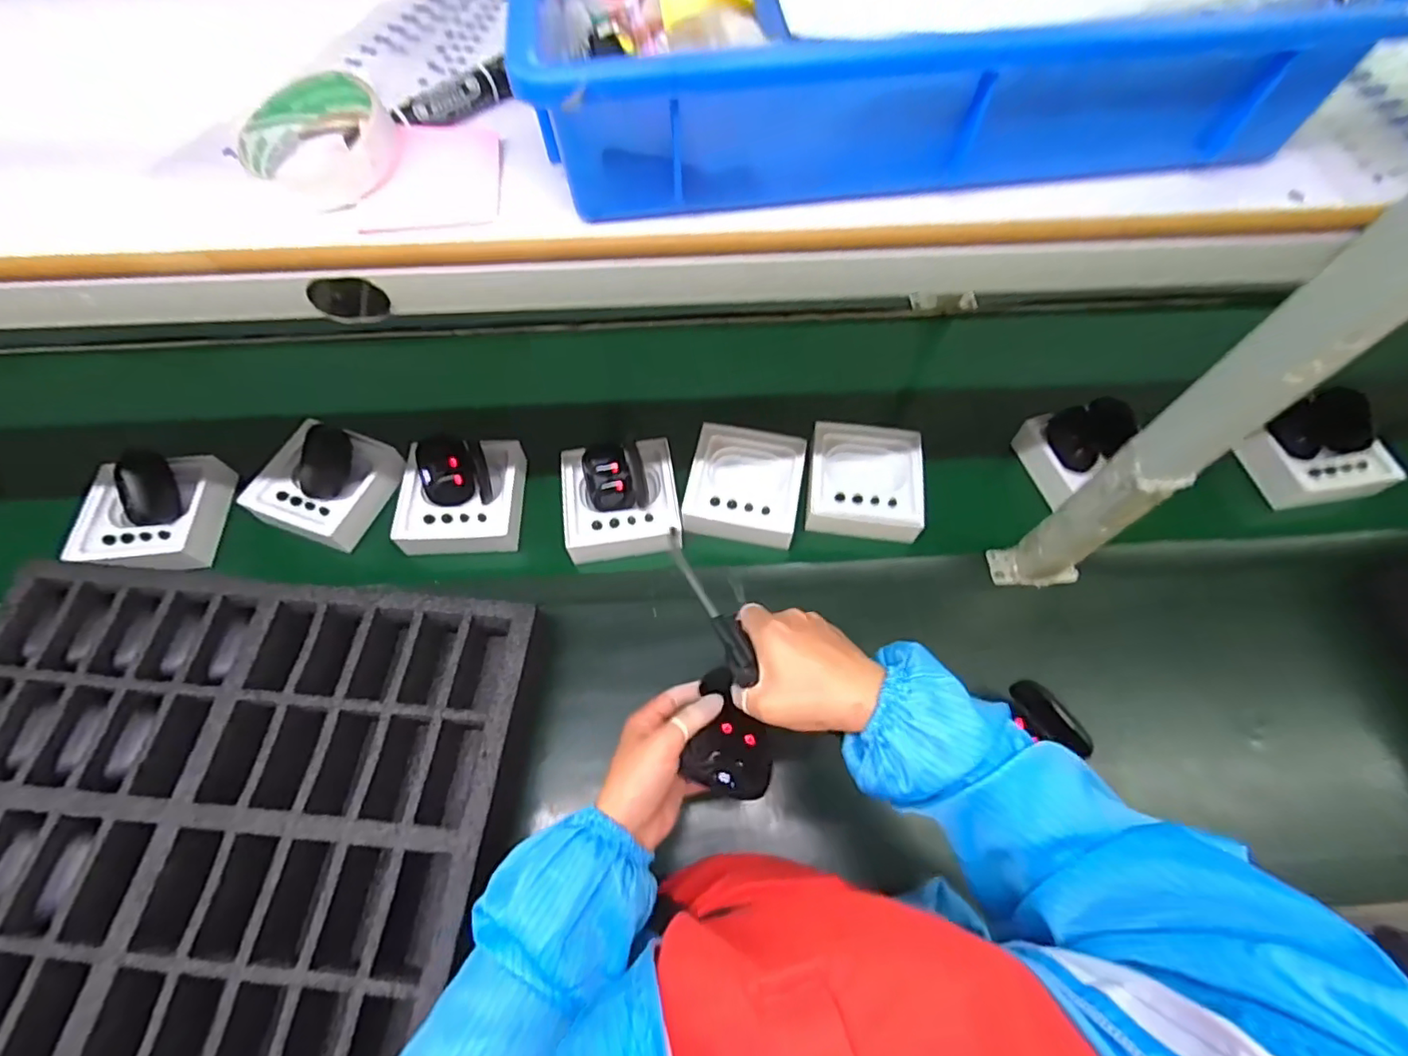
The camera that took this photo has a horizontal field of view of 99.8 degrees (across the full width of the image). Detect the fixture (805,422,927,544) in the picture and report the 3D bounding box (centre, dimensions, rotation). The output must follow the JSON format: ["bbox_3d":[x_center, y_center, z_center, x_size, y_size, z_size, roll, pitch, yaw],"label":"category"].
[{"bbox_3d":[0.200,-0.060,0.738,0.132,0.038,0.141,7,64,1],"label":"fixture"}]

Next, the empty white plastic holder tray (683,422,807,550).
[{"bbox_3d":[0.052,-0.052,0.743,0.135,0.049,0.143,10,64,2],"label":"empty white plastic holder tray"}]

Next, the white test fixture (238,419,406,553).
[{"bbox_3d":[-0.470,-0.056,0.738,0.149,0.040,0.138,18,64,7],"label":"white test fixture"}]

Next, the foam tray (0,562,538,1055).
[{"bbox_3d":[-0.448,0.255,0.541,0.531,0.071,0.412,5,64,0],"label":"foam tray"}]

